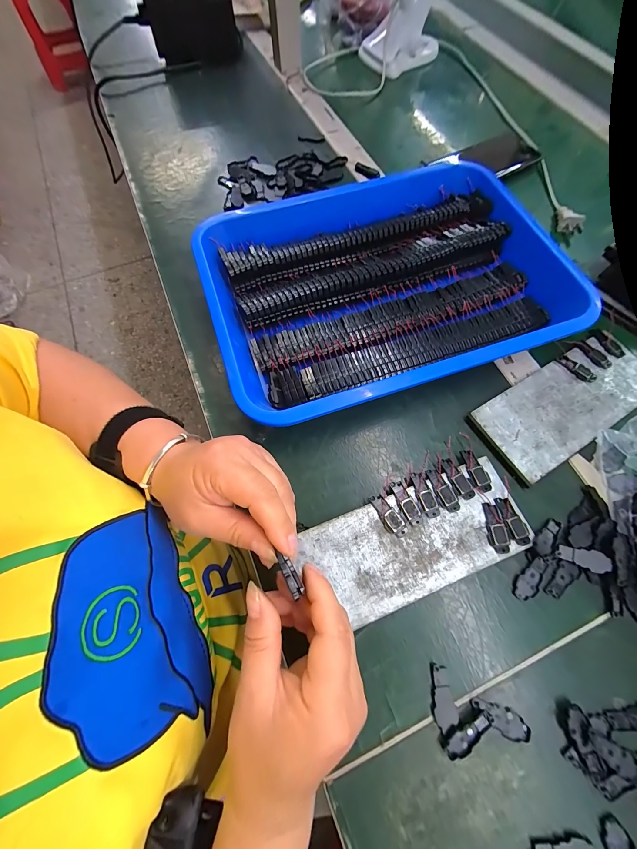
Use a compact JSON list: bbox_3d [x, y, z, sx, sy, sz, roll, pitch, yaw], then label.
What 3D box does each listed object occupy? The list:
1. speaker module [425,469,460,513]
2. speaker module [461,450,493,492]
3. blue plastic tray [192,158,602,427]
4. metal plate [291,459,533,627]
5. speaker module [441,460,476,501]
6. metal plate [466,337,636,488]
[{"bbox_3d":[0.107,0.056,0.265,0.015,0.004,0.039,-24,70,-8],"label":"speaker module"},{"bbox_3d":[0.141,0.041,0.274,0.015,0.004,0.037,-15,69,-5],"label":"speaker module"},{"bbox_3d":[0.071,-0.154,0.334,0.370,0.045,0.266,-19,69,-6],"label":"blue plastic tray"},{"bbox_3d":[0.079,0.096,0.253,0.181,0.009,0.077,-19,69,-9],"label":"metal plate"},{"bbox_3d":[0.121,0.047,0.269,0.015,0.004,0.037,-22,70,-8],"label":"speaker module"},{"bbox_3d":[0.247,-0.023,0.304,0.197,0.008,0.079,-29,71,-13],"label":"metal plate"}]

